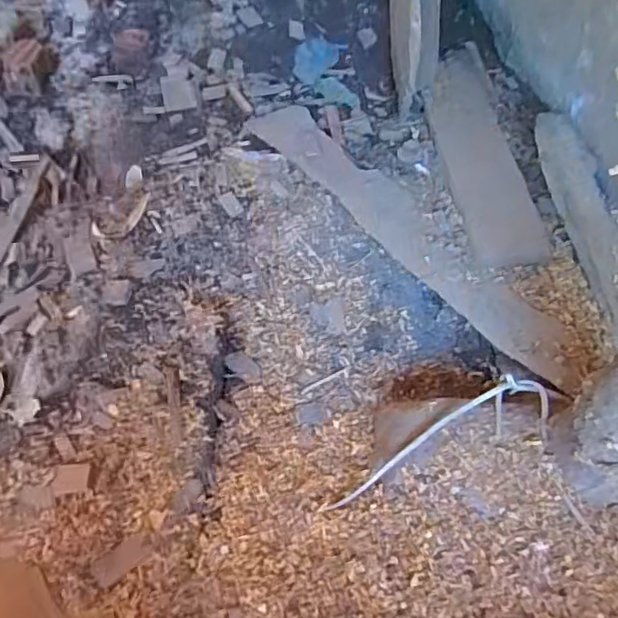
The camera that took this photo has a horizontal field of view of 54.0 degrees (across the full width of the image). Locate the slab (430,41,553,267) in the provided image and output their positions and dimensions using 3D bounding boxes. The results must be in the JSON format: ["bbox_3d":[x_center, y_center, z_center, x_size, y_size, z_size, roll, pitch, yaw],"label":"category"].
[{"bbox_3d":[0.329,-0.321,1.185,0.137,0.037,0.595,-2,58,-2],"label":"slab"}]

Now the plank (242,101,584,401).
[{"bbox_3d":[0.167,-0.143,1.070,0.125,0.029,0.740,-33,63,-27],"label":"plank"}]

